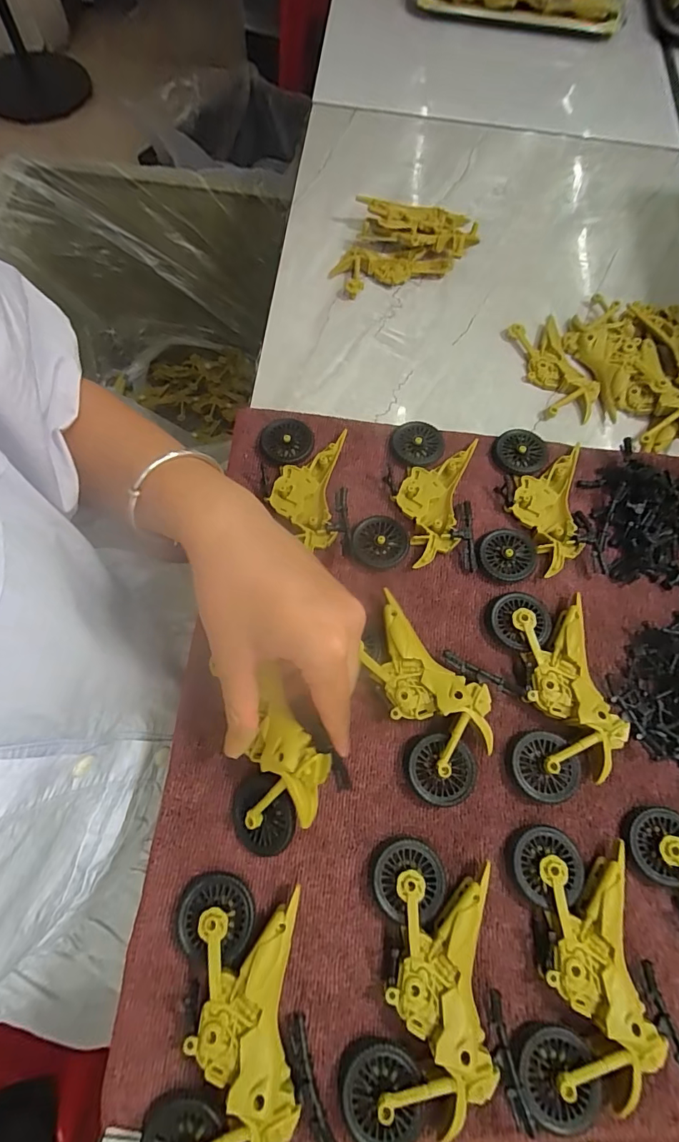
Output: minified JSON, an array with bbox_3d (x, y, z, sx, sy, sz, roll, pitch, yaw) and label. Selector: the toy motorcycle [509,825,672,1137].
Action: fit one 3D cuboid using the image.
[{"bbox_3d":[0.117,0.194,0.220,0.058,0.020,0.113,7,69,0],"label":"toy motorcycle"}]

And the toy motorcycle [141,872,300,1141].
[{"bbox_3d":[-0.050,0.211,0.207,0.062,0.021,0.116,5,69,0],"label":"toy motorcycle"}]

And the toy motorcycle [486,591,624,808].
[{"bbox_3d":[0.126,0.069,0.266,0.057,0.018,0.113,-1,70,-3],"label":"toy motorcycle"}]

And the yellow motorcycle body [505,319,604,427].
[{"bbox_3d":[0.173,-0.163,0.363,0.045,0.012,0.095,-14,71,-7],"label":"yellow motorcycle body"}]

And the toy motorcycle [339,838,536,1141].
[{"bbox_3d":[0.043,0.198,0.216,0.074,0.021,0.113,2,69,-1],"label":"toy motorcycle"}]

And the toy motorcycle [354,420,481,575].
[{"bbox_3d":[0.056,-0.051,0.311,0.074,0.012,0.111,12,70,2],"label":"toy motorcycle"}]

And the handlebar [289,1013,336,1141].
[{"bbox_3d":[-0.013,0.232,0.205,0.009,0.012,0.048,-18,71,-8],"label":"handlebar"}]

